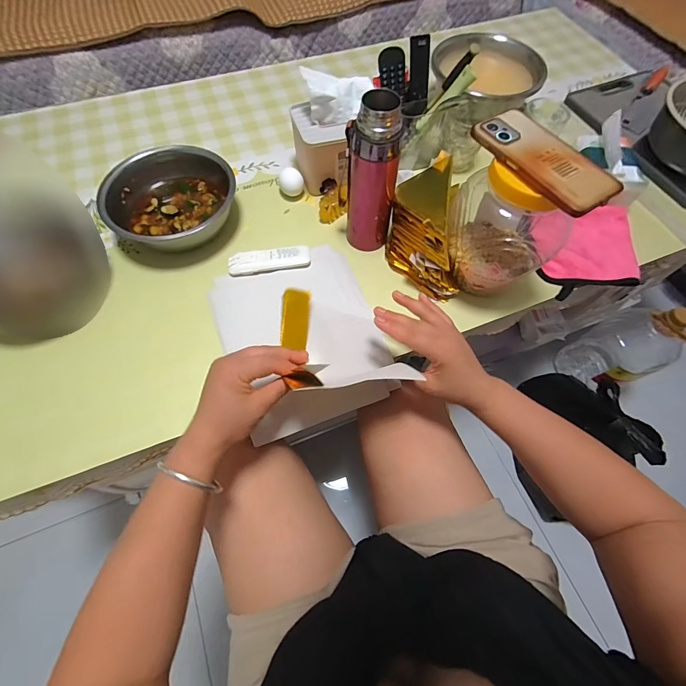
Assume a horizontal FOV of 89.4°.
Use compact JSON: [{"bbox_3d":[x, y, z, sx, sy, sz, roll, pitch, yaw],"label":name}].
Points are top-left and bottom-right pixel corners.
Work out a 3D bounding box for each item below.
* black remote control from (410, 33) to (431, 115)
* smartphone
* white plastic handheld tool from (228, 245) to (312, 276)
[{"bbox_3d":[0.133,-0.460,0.597,0.036,0.108,0.011,-21,42,-11],"label":"black remote control"},{"bbox_3d":[0.224,-0.205,0.385,0.073,0.013,0.160,-29,69,-14],"label":"smartphone"},{"bbox_3d":[-0.114,-0.130,0.540,0.125,0.012,0.037,-9,65,-6],"label":"white plastic handheld tool"}]

